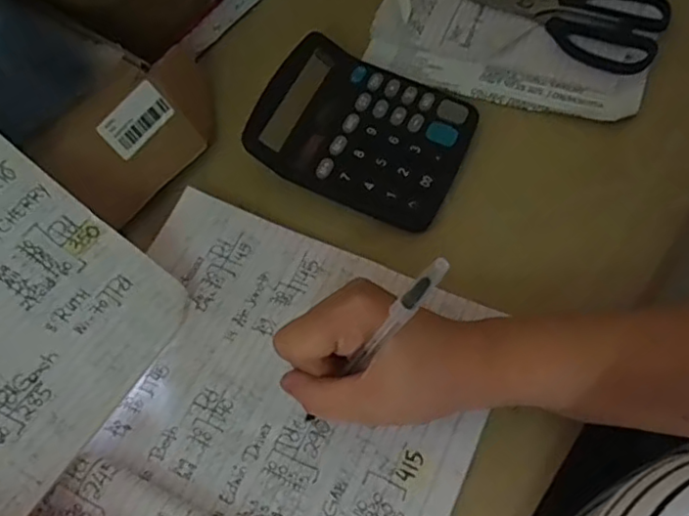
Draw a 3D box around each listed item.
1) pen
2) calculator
[{"bbox_3d":[0.011,0.049,0.318,0.009,0.150,0.008,-7,56,-36],"label":"pen"},{"bbox_3d":[0.013,-0.092,0.447,0.142,0.034,0.112,21,65,15],"label":"calculator"}]

